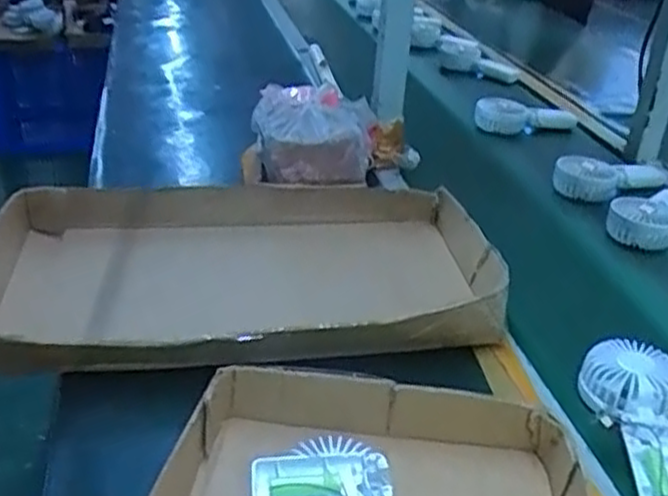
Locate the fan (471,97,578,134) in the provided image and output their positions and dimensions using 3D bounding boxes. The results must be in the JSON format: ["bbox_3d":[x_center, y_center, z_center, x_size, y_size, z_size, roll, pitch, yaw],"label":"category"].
[{"bbox_3d":[0.361,-0.245,1.426,0.197,0.074,0.039,-2,29,-8],"label":"fan"}]

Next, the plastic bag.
[{"bbox_3d":[-0.028,-0.157,1.082,0.170,0.090,0.176,1,28,-4],"label":"plastic bag"}]

